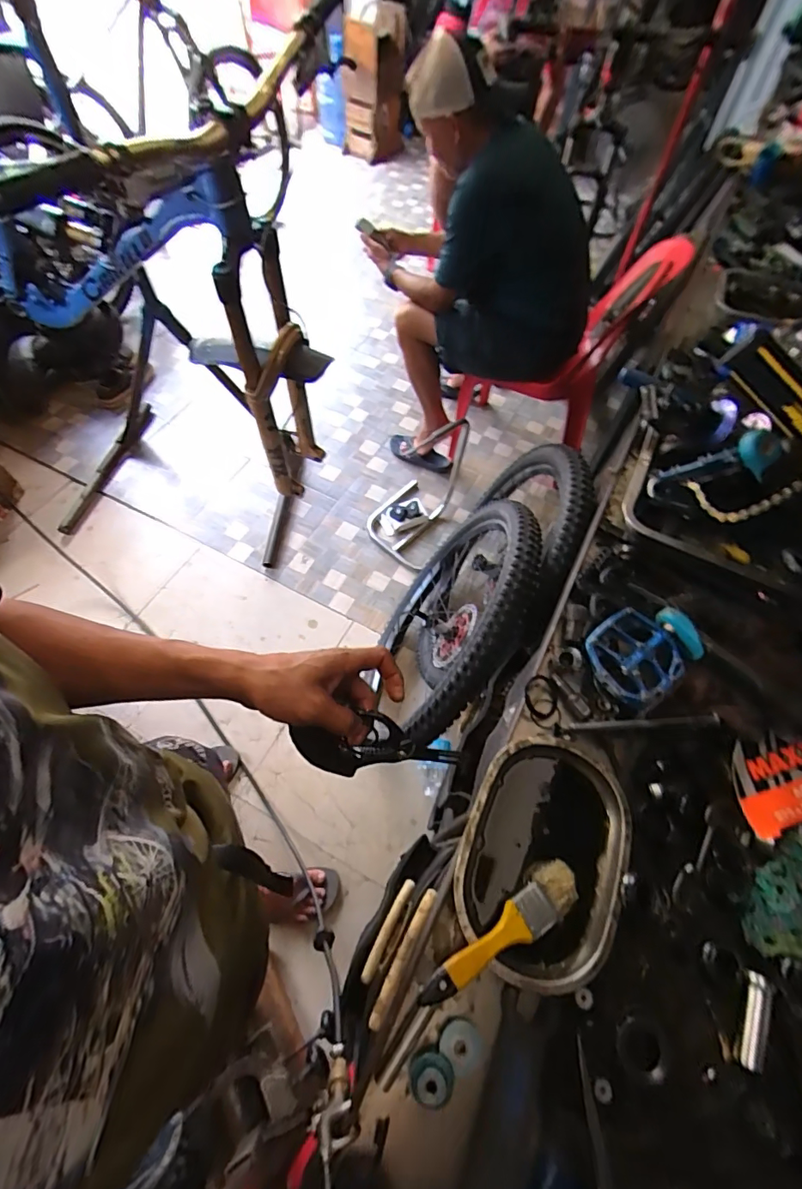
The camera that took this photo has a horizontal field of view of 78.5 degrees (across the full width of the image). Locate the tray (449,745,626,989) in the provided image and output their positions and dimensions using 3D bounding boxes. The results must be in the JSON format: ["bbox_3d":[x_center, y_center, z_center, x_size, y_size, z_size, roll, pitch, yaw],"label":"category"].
[{"bbox_3d":[0.141,0.258,0.491,0.153,0.026,0.212,26,62,11],"label":"tray"}]

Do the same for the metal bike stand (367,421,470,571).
[{"bbox_3d":[0.046,-0.369,1.610,0.267,0.385,0.403,20,61,8],"label":"metal bike stand"}]

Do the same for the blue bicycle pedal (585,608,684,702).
[{"bbox_3d":[0.272,0.072,0.578,0.093,0.026,0.098,-32,67,-20],"label":"blue bicycle pedal"}]

